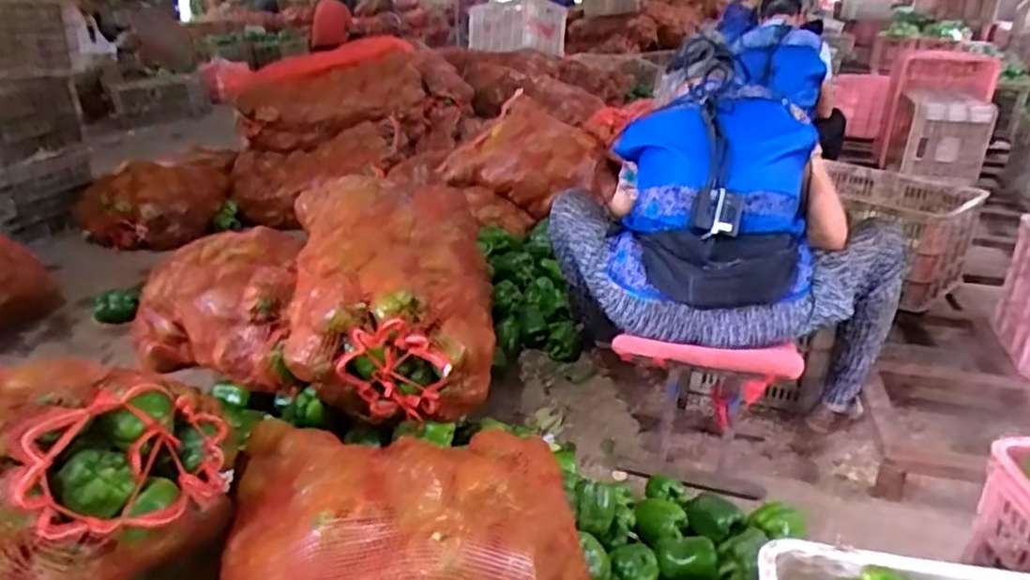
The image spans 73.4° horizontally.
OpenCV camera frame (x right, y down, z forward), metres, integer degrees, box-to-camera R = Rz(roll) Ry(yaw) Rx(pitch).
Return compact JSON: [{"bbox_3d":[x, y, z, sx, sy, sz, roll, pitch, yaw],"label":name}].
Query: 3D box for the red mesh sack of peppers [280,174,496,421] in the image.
[{"bbox_3d":[-0.311,-0.009,1.683,0.457,0.346,0.799,-4,24,-6],"label":"red mesh sack of peppers"}]

